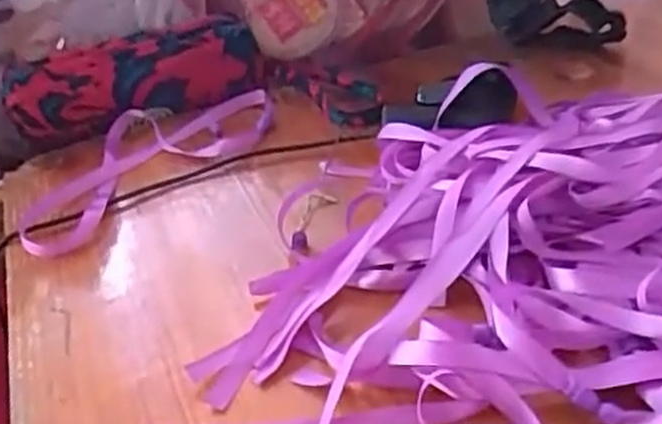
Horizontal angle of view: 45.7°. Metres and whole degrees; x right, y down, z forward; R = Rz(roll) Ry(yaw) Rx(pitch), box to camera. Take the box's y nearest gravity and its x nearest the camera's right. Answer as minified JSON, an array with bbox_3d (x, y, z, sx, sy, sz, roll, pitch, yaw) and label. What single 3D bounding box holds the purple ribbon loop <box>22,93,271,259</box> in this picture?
[{"bbox_3d":[-0.124,-0.040,0.521,0.196,0.019,0.094,-30,39,-32],"label":"purple ribbon loop"}]

